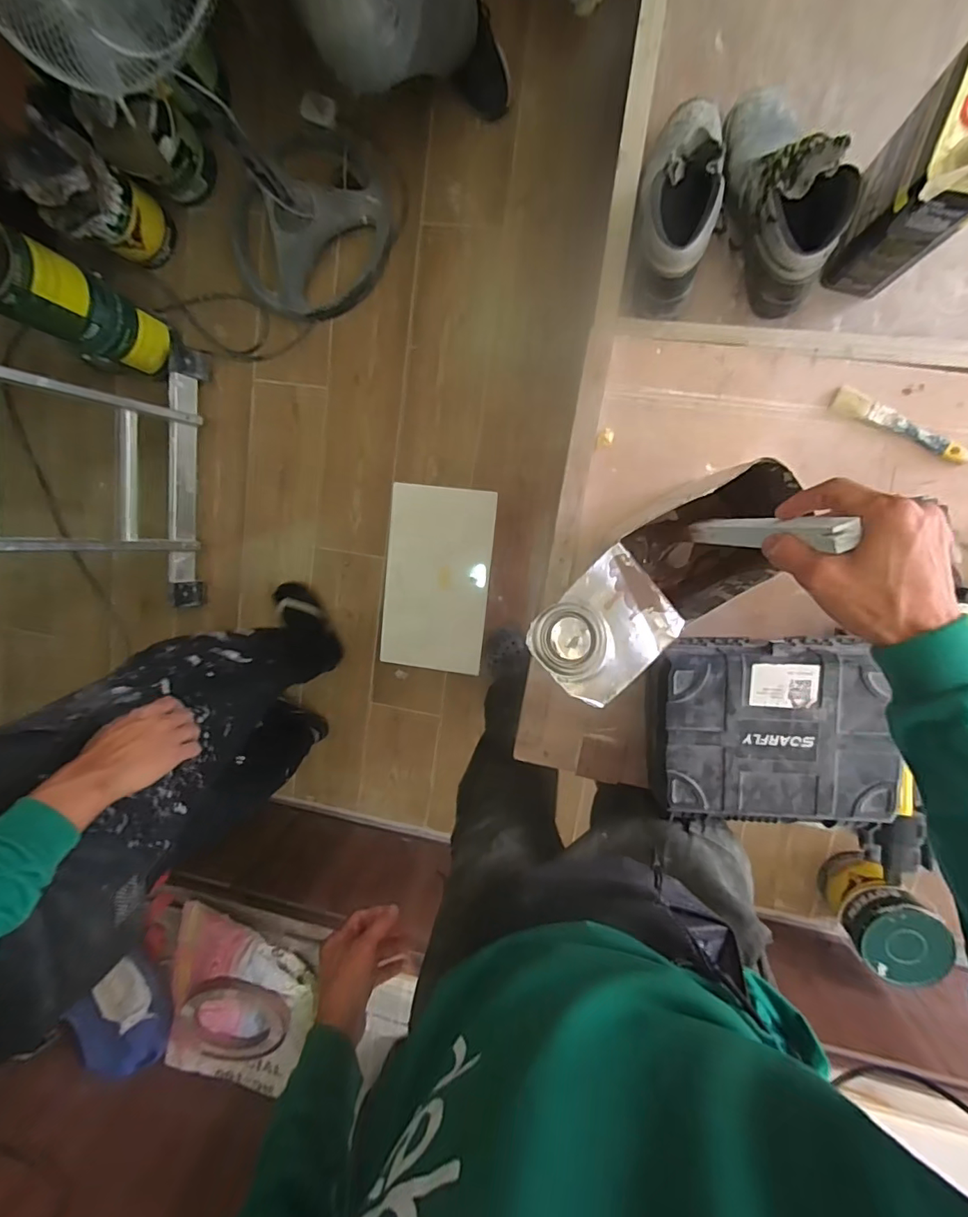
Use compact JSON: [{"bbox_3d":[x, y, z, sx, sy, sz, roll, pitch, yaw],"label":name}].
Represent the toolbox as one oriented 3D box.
[{"bbox_3d":[0.326,0.153,0.605,0.251,0.079,0.227,-4,98,6],"label":"toolbox"}]

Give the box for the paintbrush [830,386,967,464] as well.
[{"bbox_3d":[0.517,-0.224,0.626,0.174,0.014,0.028,27,102,5],"label":"paintbrush"}]

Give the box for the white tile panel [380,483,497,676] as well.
[{"bbox_3d":[-0.090,-0.052,0.965,0.197,0.016,0.344,8,103,5],"label":"white tile panel"}]

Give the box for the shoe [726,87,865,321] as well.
[{"bbox_3d":[0.416,-0.585,0.713,0.113,0.145,0.290,-12,96,12],"label":"shoe"}]

